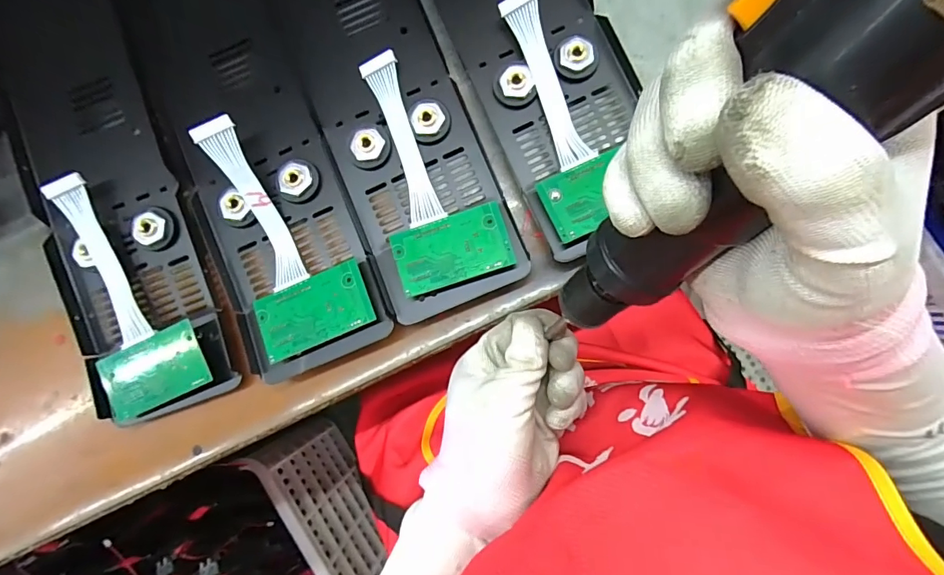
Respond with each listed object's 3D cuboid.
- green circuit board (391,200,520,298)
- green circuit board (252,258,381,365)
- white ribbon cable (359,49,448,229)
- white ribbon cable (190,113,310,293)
[{"bbox_3d":[-0.013,-0.025,0.289,0.073,0.004,0.045,-18,77,3],"label":"green circuit board"},{"bbox_3d":[-0.103,0.015,0.292,0.072,0.010,0.044,-23,86,2],"label":"green circuit board"},{"bbox_3d":[-0.046,-0.098,0.300,0.024,0.008,0.115,-18,86,2],"label":"white ribbon cable"},{"bbox_3d":[-0.143,-0.054,0.296,0.023,0.016,0.113,-25,101,2],"label":"white ribbon cable"}]

